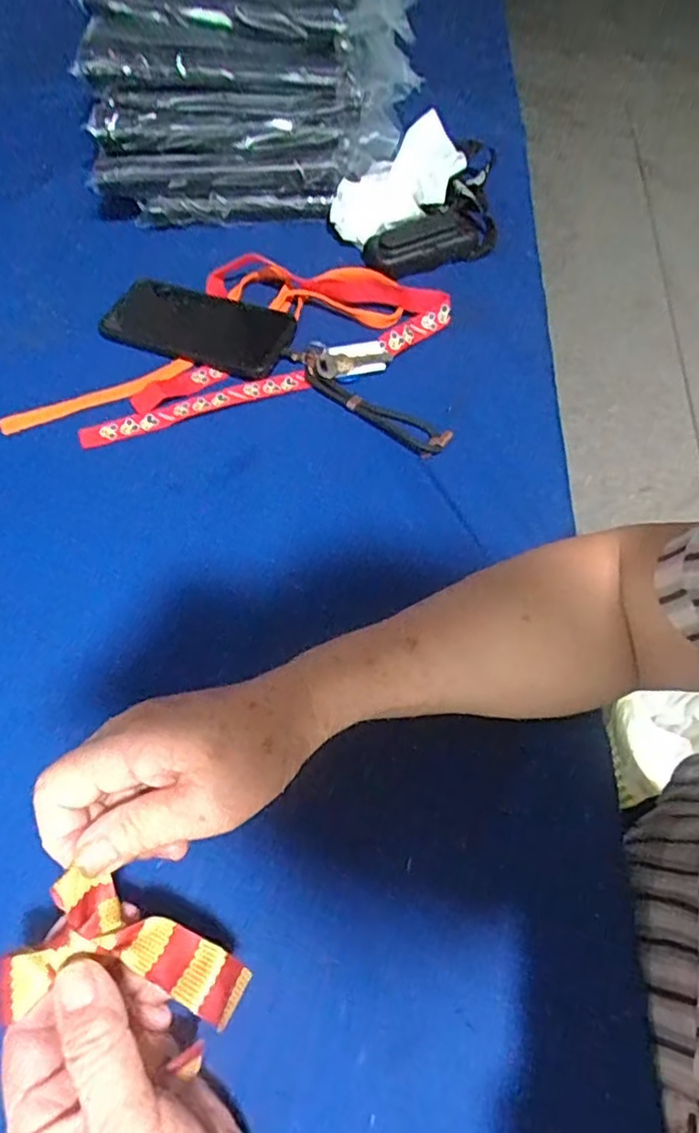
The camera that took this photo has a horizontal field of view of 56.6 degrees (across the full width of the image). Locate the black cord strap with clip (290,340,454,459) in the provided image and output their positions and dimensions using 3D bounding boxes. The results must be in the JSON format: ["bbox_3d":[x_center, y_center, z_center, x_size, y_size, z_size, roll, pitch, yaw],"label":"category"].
[{"bbox_3d":[0.027,-0.153,0.548,0.153,0.009,0.071,36,65,18],"label":"black cord strap with clip"}]

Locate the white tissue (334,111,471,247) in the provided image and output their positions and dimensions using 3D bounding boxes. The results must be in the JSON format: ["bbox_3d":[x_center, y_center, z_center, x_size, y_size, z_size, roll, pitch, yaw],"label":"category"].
[{"bbox_3d":[0.044,-0.375,0.640,0.135,0.050,0.058,-26,58,23],"label":"white tissue"}]

